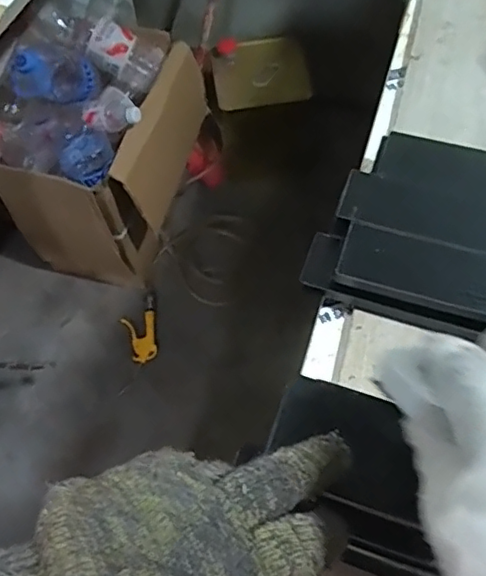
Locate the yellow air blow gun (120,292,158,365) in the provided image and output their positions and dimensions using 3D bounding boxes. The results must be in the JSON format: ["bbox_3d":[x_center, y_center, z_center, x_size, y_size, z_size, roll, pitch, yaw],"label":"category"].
[{"bbox_3d":[-0.269,0.096,1.481,0.087,0.019,0.205,-7,61,-1],"label":"yellow air blow gun"}]

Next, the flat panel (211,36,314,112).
[{"bbox_3d":[0.048,-0.570,1.530,0.251,0.160,0.024,-6,21,12],"label":"flat panel"}]

